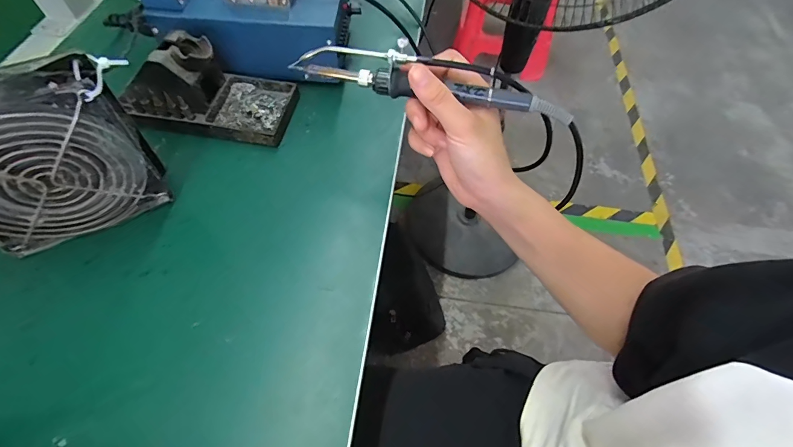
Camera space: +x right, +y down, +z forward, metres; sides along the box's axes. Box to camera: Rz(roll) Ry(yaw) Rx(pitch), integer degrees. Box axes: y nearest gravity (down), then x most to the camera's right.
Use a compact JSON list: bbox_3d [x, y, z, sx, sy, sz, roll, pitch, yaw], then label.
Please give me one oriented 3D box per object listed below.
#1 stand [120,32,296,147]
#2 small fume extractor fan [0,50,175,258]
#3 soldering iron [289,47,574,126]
[{"bbox_3d":[-0.168,-0.128,0.371,0.134,0.075,0.079,5,57,1],"label":"stand"},{"bbox_3d":[-0.242,-0.043,0.280,0.129,0.121,0.042,-25,62,-17],"label":"small fume extractor fan"},{"bbox_3d":[0.024,-0.106,0.294,0.207,0.027,0.023,13,58,5],"label":"soldering iron"}]

